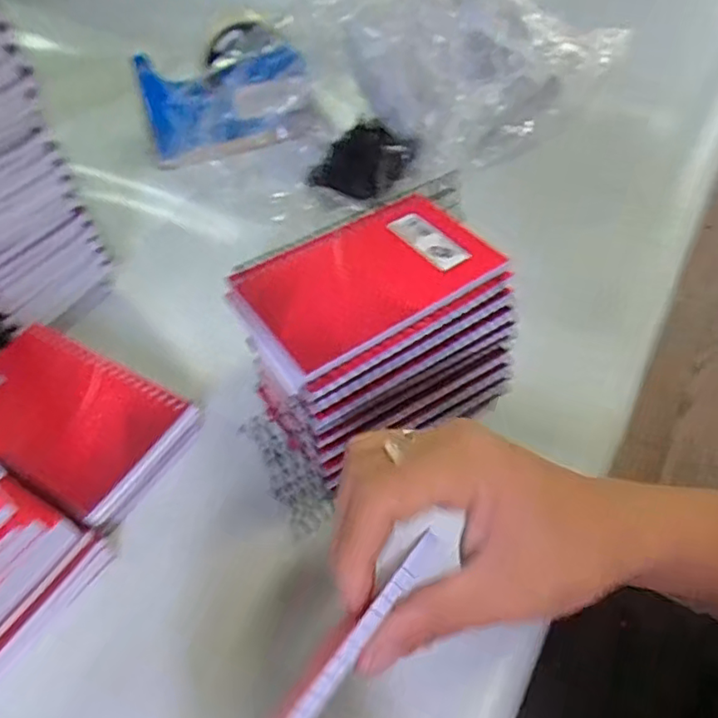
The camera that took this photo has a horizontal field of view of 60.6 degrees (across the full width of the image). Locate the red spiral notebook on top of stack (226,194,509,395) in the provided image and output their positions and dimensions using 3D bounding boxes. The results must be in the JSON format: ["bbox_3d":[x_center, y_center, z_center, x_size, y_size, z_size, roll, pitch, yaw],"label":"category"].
[{"bbox_3d":[0.002,-0.045,0.328,0.137,0.009,0.078,-30,60,-22],"label":"red spiral notebook on top of stack"}]

